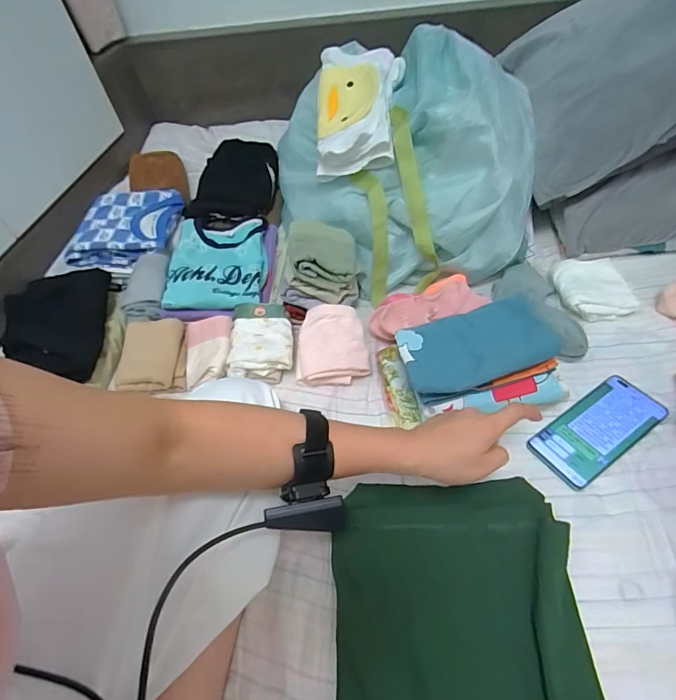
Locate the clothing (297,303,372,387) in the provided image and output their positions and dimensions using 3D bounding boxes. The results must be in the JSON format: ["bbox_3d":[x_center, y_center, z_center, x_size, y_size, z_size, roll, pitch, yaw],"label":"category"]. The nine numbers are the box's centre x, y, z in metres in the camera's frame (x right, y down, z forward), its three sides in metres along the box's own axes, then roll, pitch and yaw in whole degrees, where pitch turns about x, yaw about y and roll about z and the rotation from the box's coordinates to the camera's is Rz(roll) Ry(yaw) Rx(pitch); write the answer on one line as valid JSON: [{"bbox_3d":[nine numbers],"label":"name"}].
[{"bbox_3d":[-0.010,-0.006,0.591,0.097,0.053,0.105,-6,52,5],"label":"clothing"}]

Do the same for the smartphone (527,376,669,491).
[{"bbox_3d":[0.307,0.092,0.504,0.161,0.015,0.073,-31,53,-16],"label":"smartphone"}]

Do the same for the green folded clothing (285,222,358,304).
[{"bbox_3d":[-0.025,-0.130,0.628,0.102,0.081,0.116,-6,50,3],"label":"green folded clothing"}]

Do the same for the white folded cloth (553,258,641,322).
[{"bbox_3d":[0.363,-0.093,0.616,0.098,0.020,0.109,-10,50,1],"label":"white folded cloth"}]

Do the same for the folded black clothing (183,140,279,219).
[{"bbox_3d":[-0.202,-0.335,0.843,0.160,0.028,0.242,-5,50,5],"label":"folded black clothing"}]

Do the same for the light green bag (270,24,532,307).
[{"bbox_3d":[0.110,-0.286,0.671,0.360,0.228,0.363,-21,52,-6],"label":"light green bag"}]

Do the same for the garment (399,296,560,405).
[{"bbox_3d":[0.155,-0.006,0.502,0.161,0.040,0.112,-18,45,8],"label":"garment"}]

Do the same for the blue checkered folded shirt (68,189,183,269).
[{"bbox_3d":[-0.376,-0.221,0.769,0.160,0.040,0.180,-5,50,5],"label":"blue checkered folded shirt"}]

